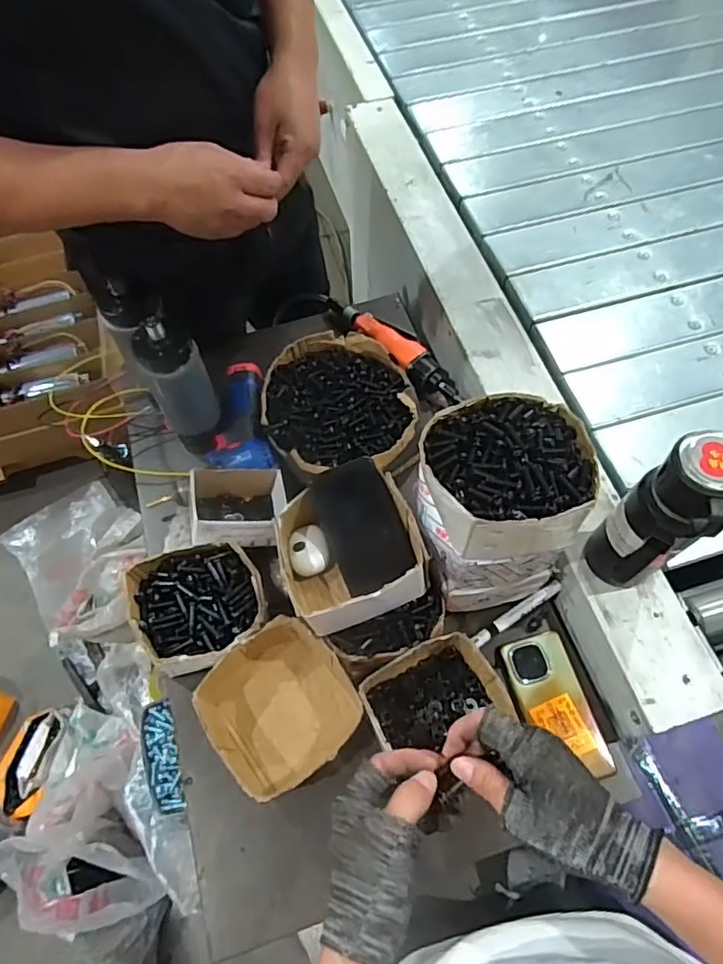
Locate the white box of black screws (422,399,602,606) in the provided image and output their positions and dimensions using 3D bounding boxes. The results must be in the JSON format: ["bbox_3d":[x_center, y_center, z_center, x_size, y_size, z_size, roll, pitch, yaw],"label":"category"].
[{"bbox_3d":[0.146,0.023,0.627,0.156,0.198,0.150,-8,63,-2],"label":"white box of black screws"}]

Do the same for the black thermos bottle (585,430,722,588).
[{"bbox_3d":[0.294,0.046,0.585,0.077,0.246,0.072,-38,68,-16],"label":"black thermos bottle"}]

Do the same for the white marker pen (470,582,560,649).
[{"bbox_3d":[0.193,0.163,0.717,0.134,0.015,0.016,-31,66,-13],"label":"white marker pen"}]

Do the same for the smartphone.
[{"bbox_3d":[0.225,0.258,0.669,0.077,0.011,0.158,-14,64,-5],"label":"smartphone"}]

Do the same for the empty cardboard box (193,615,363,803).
[{"bbox_3d":[-0.093,0.255,0.659,0.162,0.074,0.161,-31,66,-13],"label":"empty cardboard box"}]

